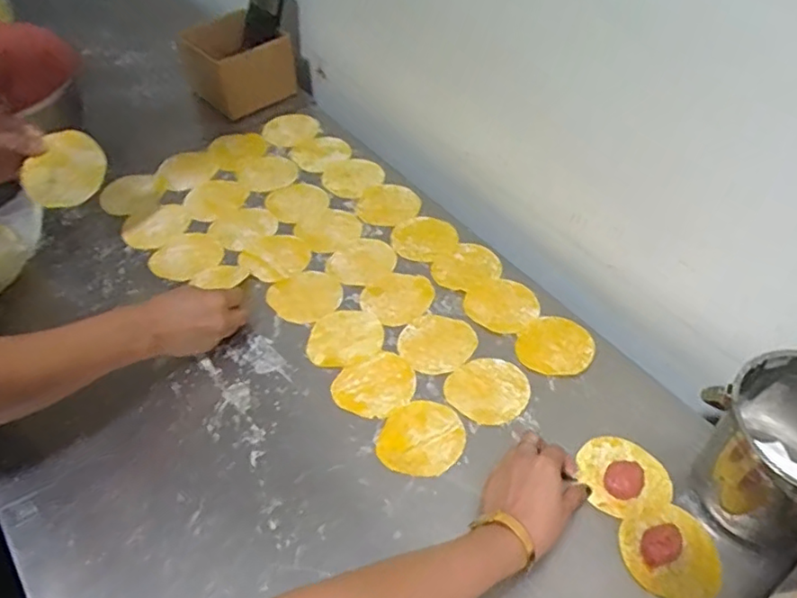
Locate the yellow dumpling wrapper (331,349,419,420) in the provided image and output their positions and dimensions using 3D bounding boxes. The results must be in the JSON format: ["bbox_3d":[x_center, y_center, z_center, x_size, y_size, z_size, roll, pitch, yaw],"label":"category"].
[{"bbox_3d":[-0.026,0.094,0.659,0.088,0.005,0.072,-24,52,-17],"label":"yellow dumpling wrapper"}]

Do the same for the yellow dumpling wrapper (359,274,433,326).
[{"bbox_3d":[-0.001,-0.002,0.742,0.084,0.006,0.074,-37,58,-23],"label":"yellow dumpling wrapper"}]

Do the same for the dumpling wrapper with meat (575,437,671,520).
[{"bbox_3d":[0.210,0.162,0.576,0.076,0.012,0.073,-17,50,-11],"label":"dumpling wrapper with meat"}]

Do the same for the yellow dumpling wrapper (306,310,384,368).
[{"bbox_3d":[-0.063,0.044,0.703,0.086,0.009,0.074,-19,50,-13],"label":"yellow dumpling wrapper"}]

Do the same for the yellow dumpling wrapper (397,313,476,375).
[{"bbox_3d":[0.044,0.048,0.697,0.086,0.004,0.076,-34,55,-24],"label":"yellow dumpling wrapper"}]

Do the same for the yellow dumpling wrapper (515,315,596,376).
[{"bbox_3d":[0.177,0.051,0.690,0.082,0.004,0.080,-2,49,2],"label":"yellow dumpling wrapper"}]

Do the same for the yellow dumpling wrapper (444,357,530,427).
[{"bbox_3d":[0.097,0.096,0.657,0.081,0.006,0.081,-2,49,2],"label":"yellow dumpling wrapper"}]

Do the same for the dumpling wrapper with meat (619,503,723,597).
[{"bbox_3d":[0.242,0.220,0.534,0.082,0.035,0.079,-2,49,2],"label":"dumpling wrapper with meat"}]

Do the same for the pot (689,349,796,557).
[{"bbox_3d":[0.342,0.135,0.530,0.119,0.140,0.124,-2,49,2],"label":"pot"}]

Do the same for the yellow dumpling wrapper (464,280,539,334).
[{"bbox_3d":[0.124,0.009,0.728,0.084,0.009,0.074,-19,50,-13],"label":"yellow dumpling wrapper"}]

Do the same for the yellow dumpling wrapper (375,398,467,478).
[{"bbox_3d":[0.024,0.139,0.620,0.080,0.004,0.083,-2,49,2],"label":"yellow dumpling wrapper"}]

